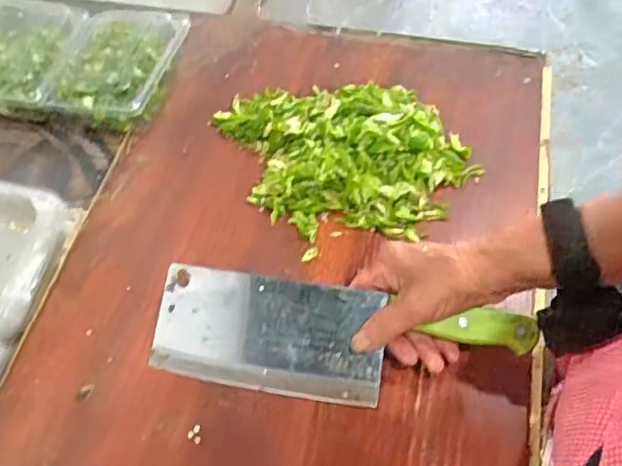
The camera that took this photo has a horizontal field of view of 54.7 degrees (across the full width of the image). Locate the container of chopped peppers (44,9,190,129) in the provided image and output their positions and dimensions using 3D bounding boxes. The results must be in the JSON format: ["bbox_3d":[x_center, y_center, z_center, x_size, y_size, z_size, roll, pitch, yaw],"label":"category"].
[{"bbox_3d":[-0.195,-0.166,0.615,0.115,0.059,0.138,17,61,12],"label":"container of chopped peppers"}]

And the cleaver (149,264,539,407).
[{"bbox_3d":[0.020,0.085,0.469,0.280,0.021,0.086,7,81,6],"label":"cleaver"}]

